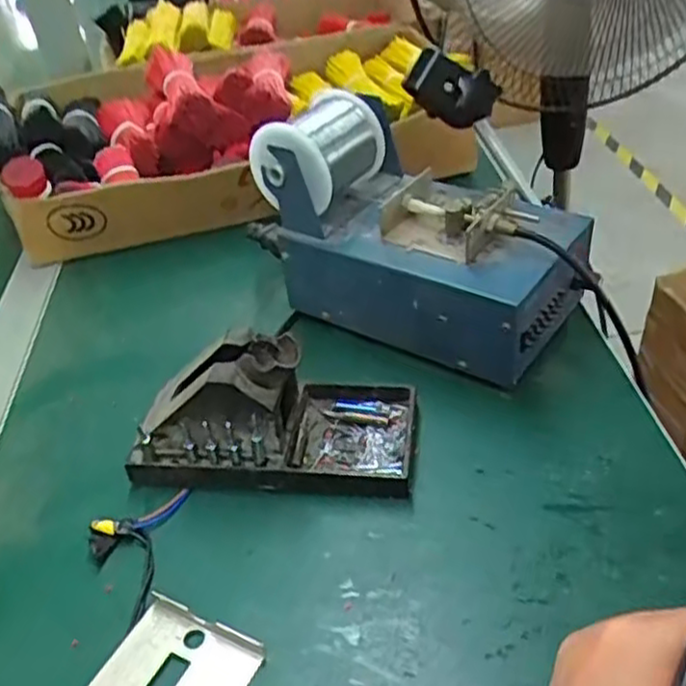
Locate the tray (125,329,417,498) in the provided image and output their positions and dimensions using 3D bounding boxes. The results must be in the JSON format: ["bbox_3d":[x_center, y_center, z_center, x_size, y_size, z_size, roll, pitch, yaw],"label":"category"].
[{"bbox_3d":[-0.040,0.033,0.428,0.158,0.071,0.079,1,37,10],"label":"tray"}]

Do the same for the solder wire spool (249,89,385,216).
[{"bbox_3d":[-0.016,-0.132,0.525,0.067,0.067,0.096,14,41,26],"label":"solder wire spool"}]

